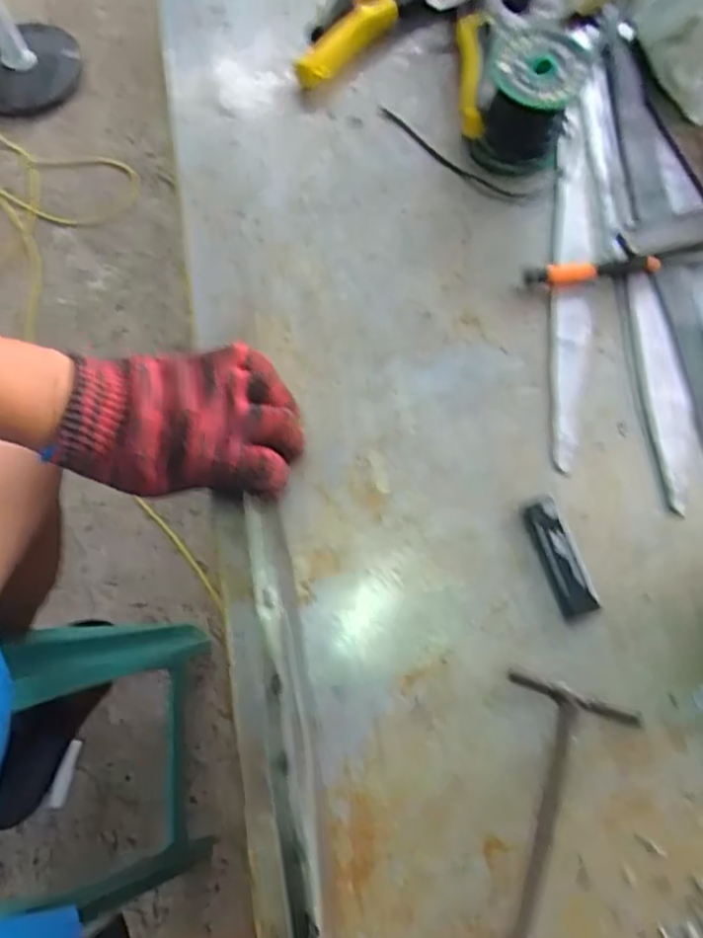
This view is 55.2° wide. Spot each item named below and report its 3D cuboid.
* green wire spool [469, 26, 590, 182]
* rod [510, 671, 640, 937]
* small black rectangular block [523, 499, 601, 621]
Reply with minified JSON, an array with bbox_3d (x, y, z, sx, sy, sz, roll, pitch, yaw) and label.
[{"bbox_3d":[0.132,-0.272,0.502,0.069,0.067,0.072,18,73,5],"label":"green wire spool"},{"bbox_3d":[0.094,0.230,0.362,0.069,0.019,0.223,21,73,6],"label":"rod"},{"bbox_3d":[0.132,0.057,0.426,0.022,0.011,0.074,-17,73,-6],"label":"small black rectangular block"}]

